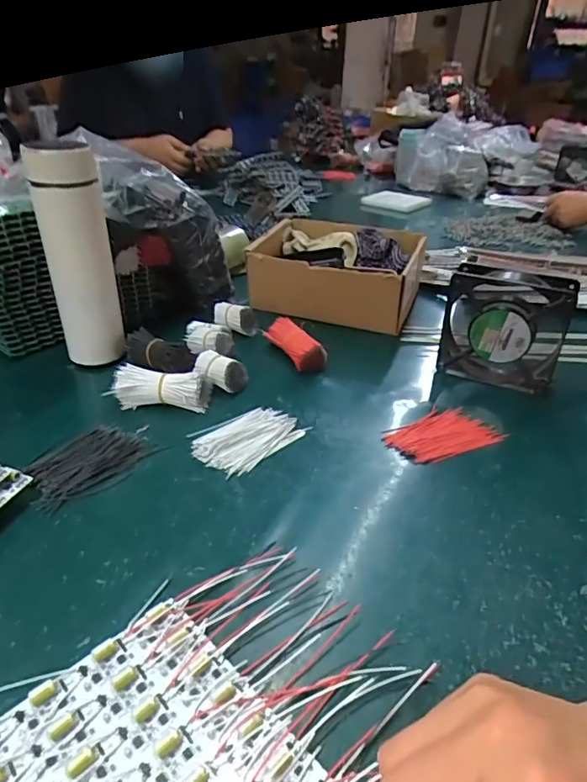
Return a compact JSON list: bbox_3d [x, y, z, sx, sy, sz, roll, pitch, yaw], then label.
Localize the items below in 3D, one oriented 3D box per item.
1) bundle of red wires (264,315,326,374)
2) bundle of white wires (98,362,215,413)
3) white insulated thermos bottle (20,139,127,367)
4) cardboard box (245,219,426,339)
[{"bbox_3d":[0.003,-0.056,0.594,0.032,0.034,0.093,-17,37,-26],"label":"bundle of red wires"},{"bbox_3d":[-0.136,-0.003,0.510,0.096,0.034,0.034,3,32,2],"label":"bundle of white wires"},{"bbox_3d":[-0.227,-0.140,0.528,0.064,0.222,0.066,-17,37,-27],"label":"white insulated thermos bottle"},{"bbox_3d":[0.062,-0.171,0.712,0.220,0.090,0.183,13,34,18],"label":"cardboard box"}]

